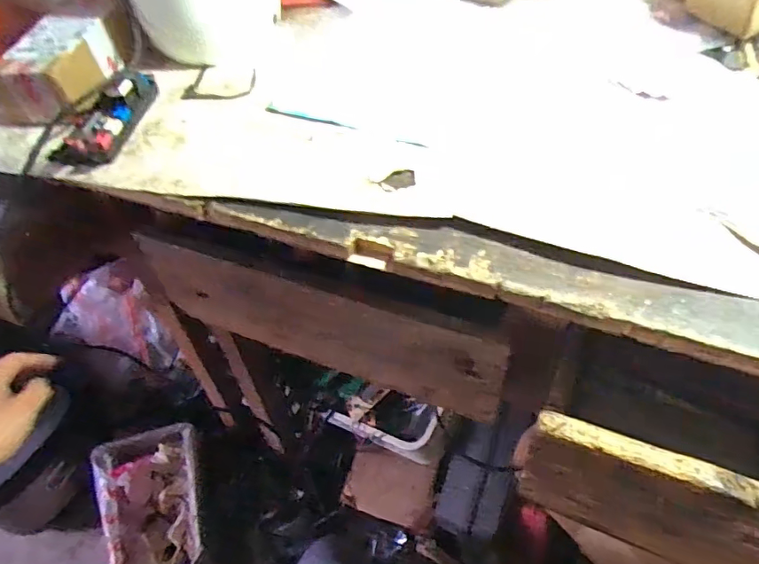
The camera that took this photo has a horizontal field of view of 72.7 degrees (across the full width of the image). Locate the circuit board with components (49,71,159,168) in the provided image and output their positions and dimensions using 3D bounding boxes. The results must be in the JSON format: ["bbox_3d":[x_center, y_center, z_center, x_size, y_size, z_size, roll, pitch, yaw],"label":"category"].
[{"bbox_3d":[-0.270,-0.175,0.538,0.051,0.031,0.154,6,51,10],"label":"circuit board with components"}]

